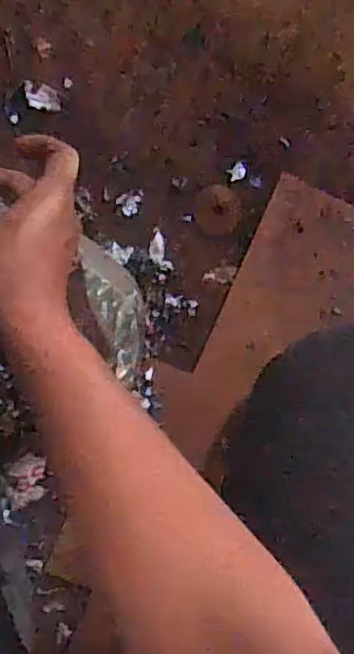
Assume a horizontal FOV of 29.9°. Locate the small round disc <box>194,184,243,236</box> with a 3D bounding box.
[{"bbox_3d":[0.056,-0.156,0.888,0.063,0.005,0.064,4,91,-10],"label":"small round disc"}]

